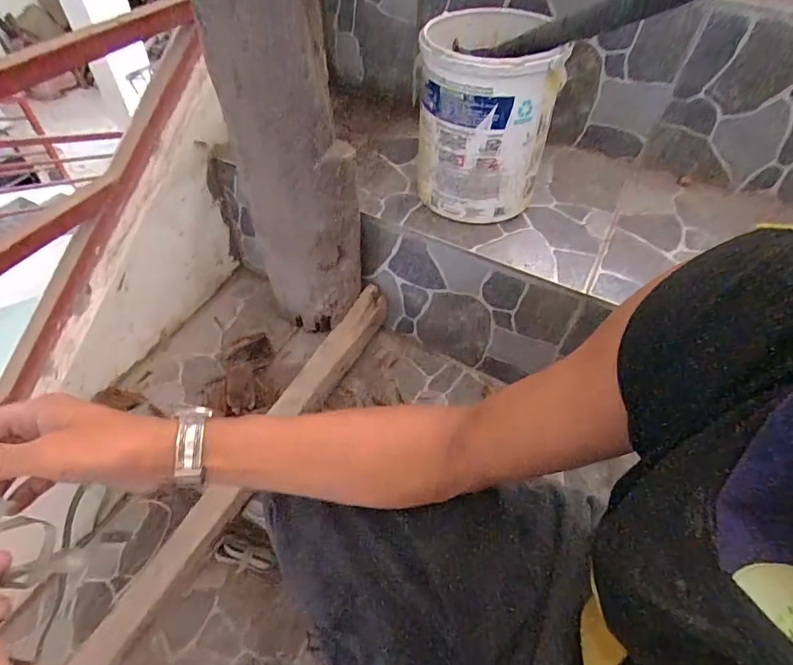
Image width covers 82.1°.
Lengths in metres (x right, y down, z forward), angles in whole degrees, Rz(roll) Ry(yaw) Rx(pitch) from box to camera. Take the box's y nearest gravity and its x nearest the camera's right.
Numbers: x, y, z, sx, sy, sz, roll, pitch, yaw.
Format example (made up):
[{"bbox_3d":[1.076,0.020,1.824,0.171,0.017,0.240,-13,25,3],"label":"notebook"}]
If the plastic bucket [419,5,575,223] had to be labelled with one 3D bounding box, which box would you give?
[{"bbox_3d":[0.114,-0.280,0.596,0.158,0.198,0.164,11,51,6],"label":"plastic bucket"}]

